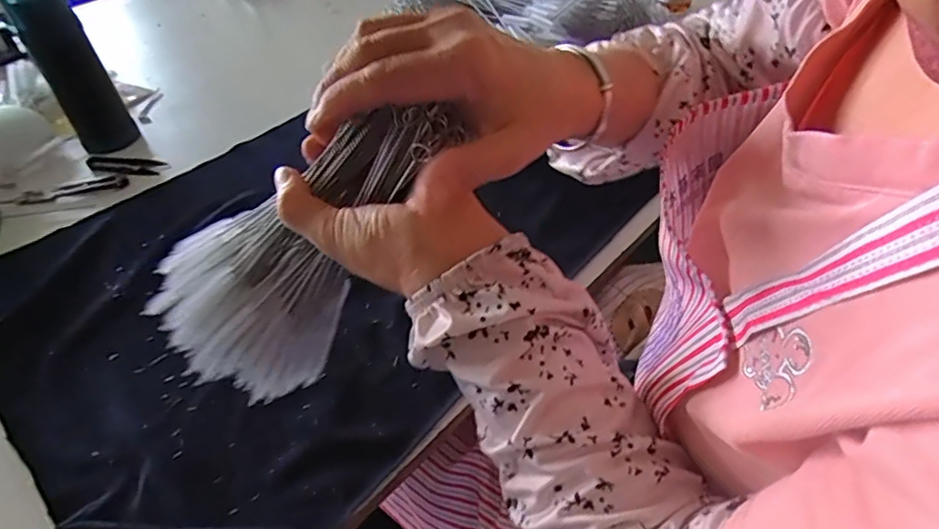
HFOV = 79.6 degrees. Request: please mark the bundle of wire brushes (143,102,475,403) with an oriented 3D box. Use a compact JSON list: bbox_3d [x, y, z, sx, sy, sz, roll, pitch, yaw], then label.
[{"bbox_3d":[-0.086,-0.017,0.324,0.209,0.094,0.074,-44,39,21],"label":"bundle of wire brushes"}]

